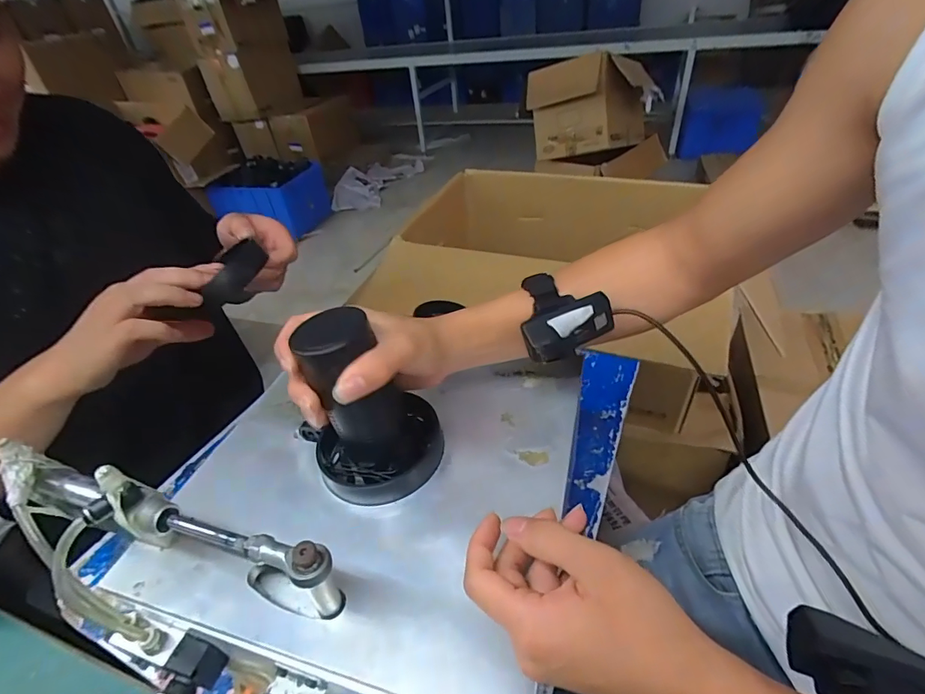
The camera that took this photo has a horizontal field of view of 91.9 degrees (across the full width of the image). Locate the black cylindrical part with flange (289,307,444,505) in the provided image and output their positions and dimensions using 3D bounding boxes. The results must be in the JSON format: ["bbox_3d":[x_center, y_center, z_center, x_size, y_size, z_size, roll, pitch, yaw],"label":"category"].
[{"bbox_3d":[-0.075,0.043,0.335,0.092,0.137,0.088,-13,34,9],"label":"black cylindrical part with flange"}]

